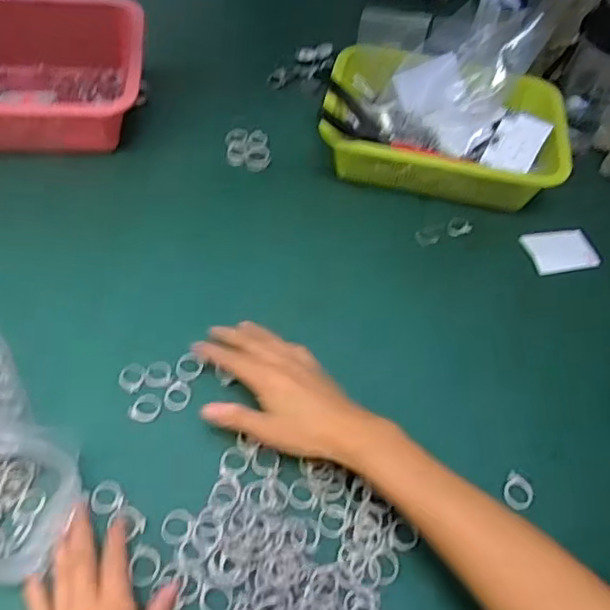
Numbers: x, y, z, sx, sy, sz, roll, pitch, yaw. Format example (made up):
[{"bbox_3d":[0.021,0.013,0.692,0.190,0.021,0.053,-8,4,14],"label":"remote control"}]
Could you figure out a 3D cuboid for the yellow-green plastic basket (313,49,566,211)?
[{"bbox_3d":[0.158,-0.213,0.700,0.274,0.093,0.185,9,54,-2],"label":"yellow-green plastic basket"}]

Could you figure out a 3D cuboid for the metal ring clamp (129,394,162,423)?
[{"bbox_3d":[-0.133,0.086,0.498,0.023,0.008,0.027,21,52,11],"label":"metal ring clamp"}]

